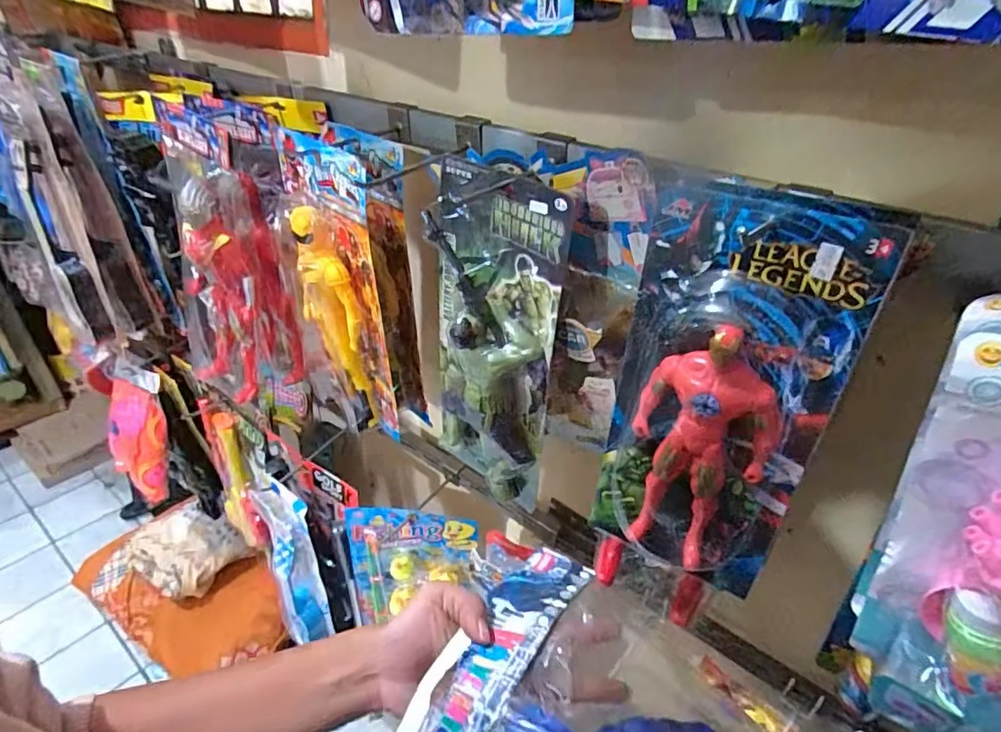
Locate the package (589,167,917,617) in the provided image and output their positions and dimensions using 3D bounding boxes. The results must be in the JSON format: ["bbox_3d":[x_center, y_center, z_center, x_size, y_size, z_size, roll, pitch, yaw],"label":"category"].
[{"bbox_3d":[0.150,0.053,0.415,0.149,0.355,0.038,22,35,28],"label":"package"}]

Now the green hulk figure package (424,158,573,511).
[{"bbox_3d":[-0.019,-0.012,0.559,0.147,0.345,0.071,31,40,33],"label":"green hulk figure package"}]

